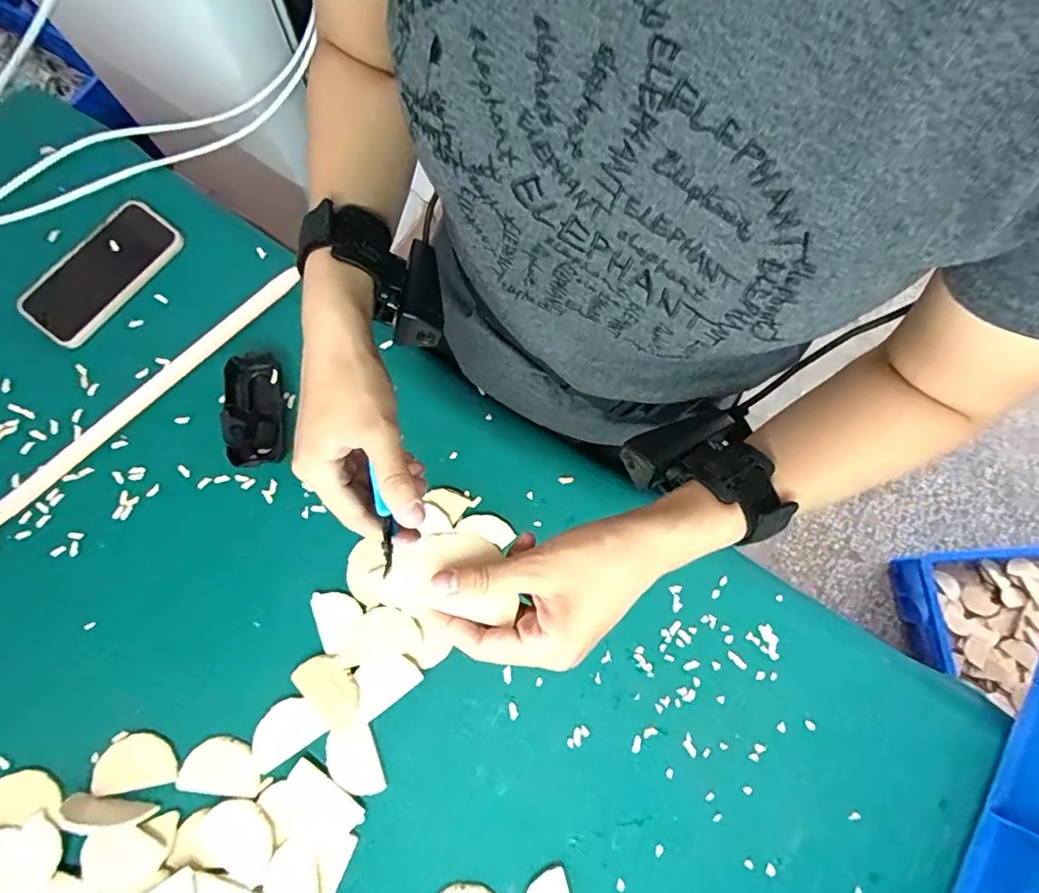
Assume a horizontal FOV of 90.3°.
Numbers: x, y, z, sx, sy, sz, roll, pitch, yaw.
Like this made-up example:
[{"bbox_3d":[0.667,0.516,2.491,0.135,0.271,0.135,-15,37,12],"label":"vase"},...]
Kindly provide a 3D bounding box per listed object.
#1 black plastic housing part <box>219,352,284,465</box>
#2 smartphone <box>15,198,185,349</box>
[{"bbox_3d":[-0.257,-0.037,0.501,0.050,0.033,0.112,-9,79,-3],"label":"black plastic housing part"},{"bbox_3d":[-0.435,-0.184,0.537,0.081,0.009,0.163,38,81,6],"label":"smartphone"}]

